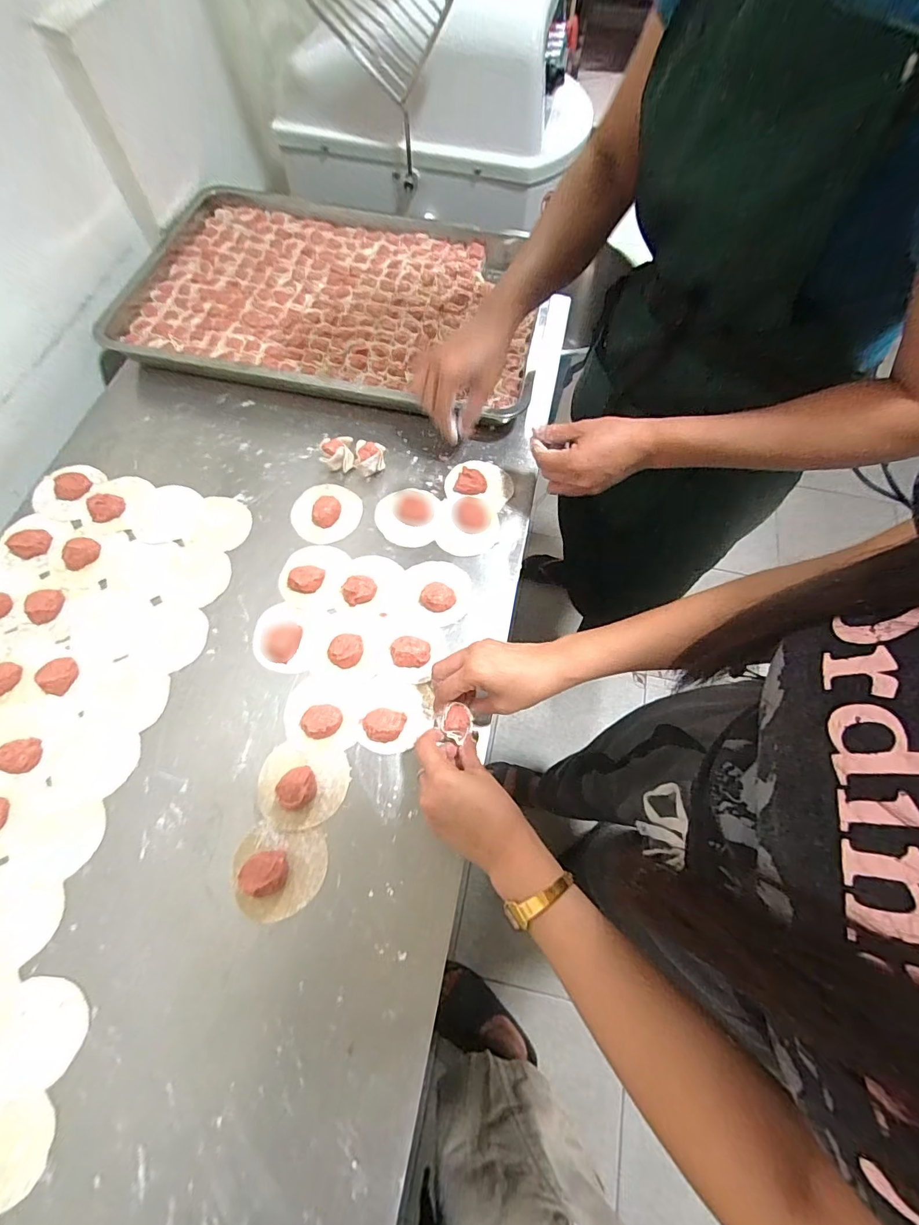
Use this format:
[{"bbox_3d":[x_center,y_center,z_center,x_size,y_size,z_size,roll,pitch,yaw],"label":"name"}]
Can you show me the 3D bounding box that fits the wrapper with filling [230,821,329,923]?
[{"bbox_3d":[-0.162,0.231,0.410,0.081,0.016,0.073,3,67,-1],"label":"wrapper with filling"}]

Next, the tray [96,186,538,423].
[{"bbox_3d":[-0.186,-0.479,0.703,0.615,0.052,0.410,12,69,3],"label":"tray"}]

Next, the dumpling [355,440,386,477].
[{"bbox_3d":[-0.113,-0.198,0.588,0.036,0.036,0.038,-2,68,-2],"label":"dumpling"}]

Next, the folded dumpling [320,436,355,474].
[{"bbox_3d":[-0.155,-0.202,0.588,0.037,0.032,0.040,-2,68,-3],"label":"folded dumpling"}]

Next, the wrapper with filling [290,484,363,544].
[{"bbox_3d":[-0.161,-0.122,0.562,0.083,0.013,0.078,1,68,-1],"label":"wrapper with filling"}]

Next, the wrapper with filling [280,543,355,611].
[{"bbox_3d":[-0.168,-0.046,0.524,0.071,0.020,0.082,10,68,2],"label":"wrapper with filling"}]

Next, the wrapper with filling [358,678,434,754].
[{"bbox_3d":[-0.066,0.103,0.465,0.069,0.018,0.073,1,67,-2],"label":"wrapper with filling"}]

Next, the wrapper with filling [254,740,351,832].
[{"bbox_3d":[-0.152,0.162,0.441,0.084,0.022,0.079,1,67,-2],"label":"wrapper with filling"}]

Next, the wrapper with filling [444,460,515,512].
[{"bbox_3d":[0.026,-0.170,0.593,0.086,0.018,0.070,9,67,2],"label":"wrapper with filling"}]

